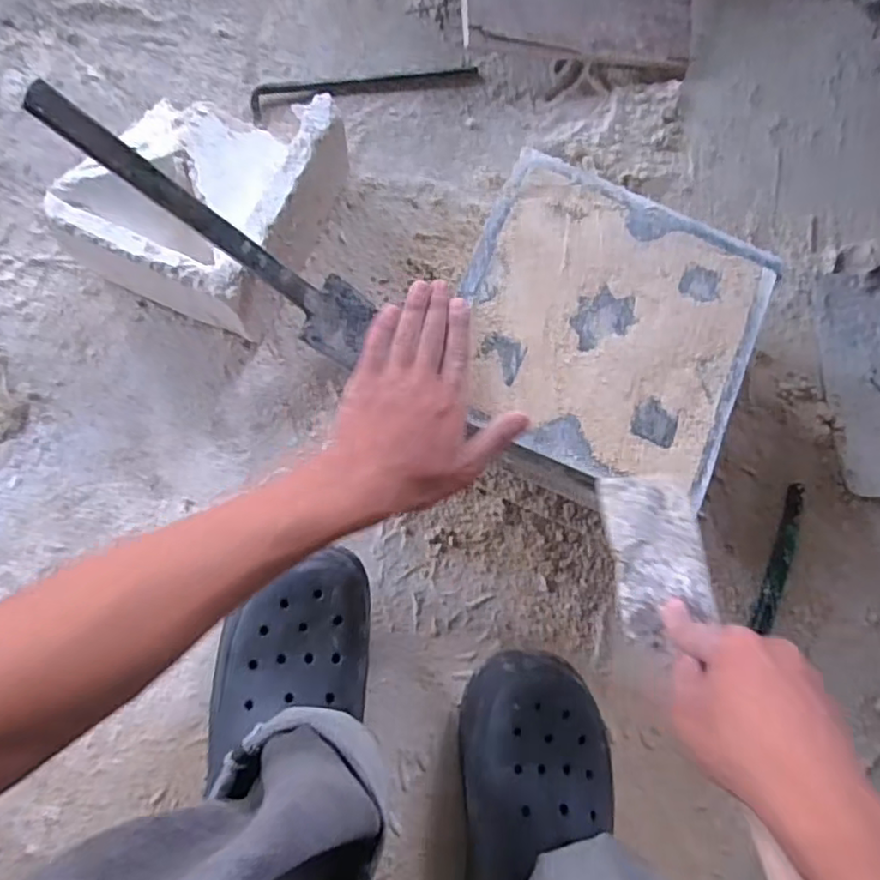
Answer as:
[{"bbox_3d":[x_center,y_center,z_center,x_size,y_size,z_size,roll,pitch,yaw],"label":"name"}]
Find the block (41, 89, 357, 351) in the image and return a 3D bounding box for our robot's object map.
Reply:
[{"bbox_3d":[-0.203,-0.211,0.555,0.175,0.113,0.192,23,82,-1],"label":"block"}]

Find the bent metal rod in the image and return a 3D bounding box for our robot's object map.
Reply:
[{"bbox_3d":[-0.076,-0.358,0.639,0.228,0.009,0.035,-15,85,-6],"label":"bent metal rod"}]

